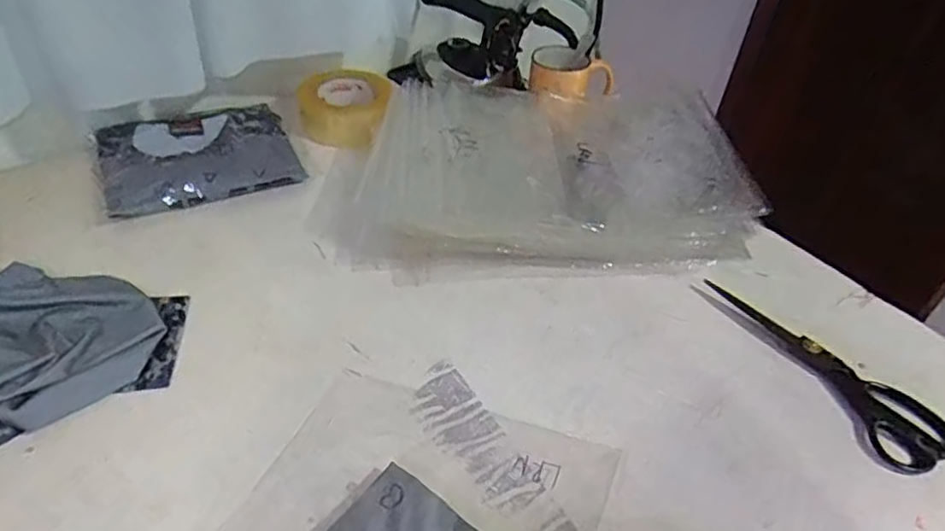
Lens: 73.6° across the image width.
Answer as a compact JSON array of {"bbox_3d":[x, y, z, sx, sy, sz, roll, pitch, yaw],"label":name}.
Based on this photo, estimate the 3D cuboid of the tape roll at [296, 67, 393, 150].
[{"bbox_3d":[-0.174,-0.217,0.866,0.122,0.055,0.120,2,42,-3],"label":"tape roll"}]

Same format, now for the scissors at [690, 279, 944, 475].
[{"bbox_3d":[0.327,0.089,0.601,0.073,0.020,0.242,-16,46,-22],"label":"scissors"}]

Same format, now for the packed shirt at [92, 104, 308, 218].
[{"bbox_3d":[-0.340,-0.135,0.785,0.220,0.028,0.190,-16,46,-21],"label":"packed shirt"}]

